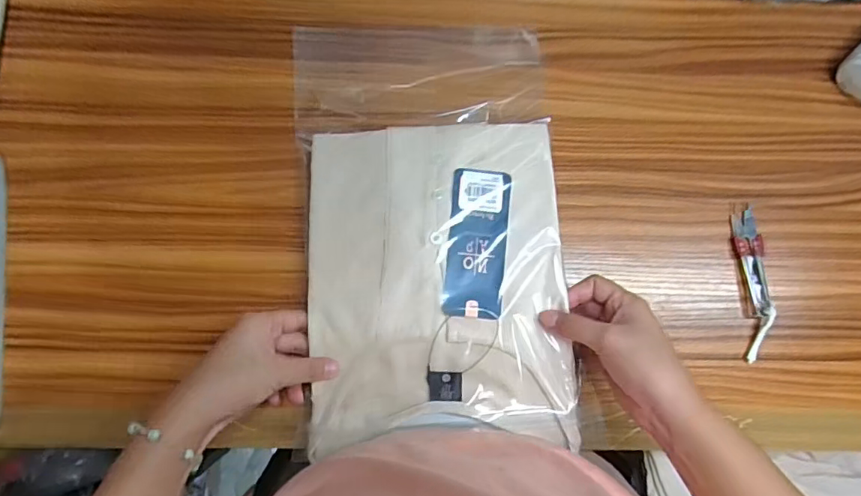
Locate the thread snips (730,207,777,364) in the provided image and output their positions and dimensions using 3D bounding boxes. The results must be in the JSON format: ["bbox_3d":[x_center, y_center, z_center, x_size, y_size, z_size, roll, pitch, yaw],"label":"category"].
[{"bbox_3d":[0.288,0.032,0.466,0.026,0.012,0.131,-3,81,-4],"label":"thread snips"}]

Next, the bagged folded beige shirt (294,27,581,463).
[{"bbox_3d":[-0.002,-0.035,0.445,0.211,0.035,0.368,-4,73,1],"label":"bagged folded beige shirt"}]

